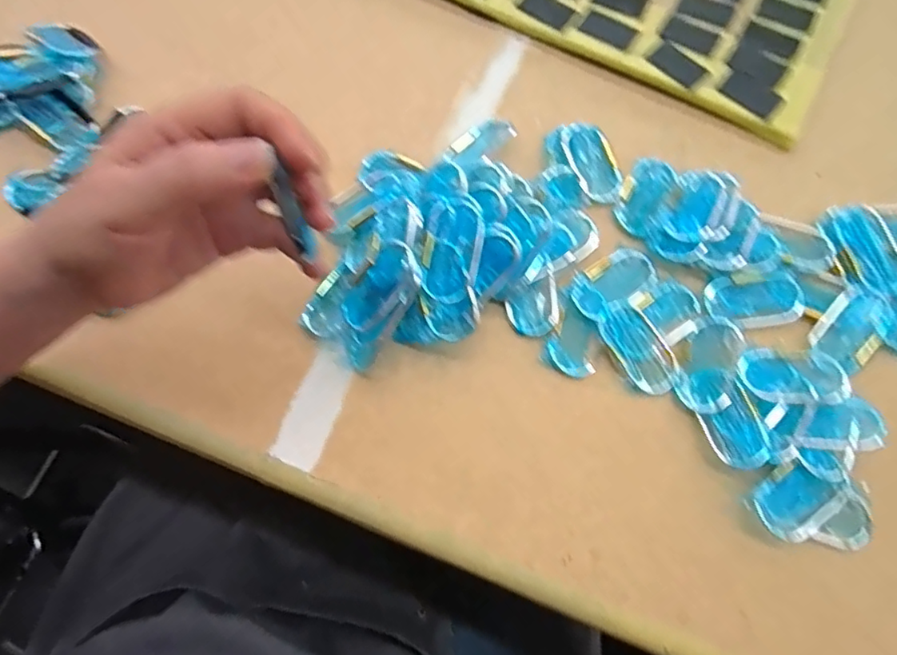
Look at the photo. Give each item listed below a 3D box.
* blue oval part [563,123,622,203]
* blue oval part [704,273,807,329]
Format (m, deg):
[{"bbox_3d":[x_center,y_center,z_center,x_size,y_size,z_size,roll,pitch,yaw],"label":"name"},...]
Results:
[{"bbox_3d":[0.098,-0.113,0.387,0.032,0.004,0.061,-17,74,-4],"label":"blue oval part"},{"bbox_3d":[0.191,-0.016,0.355,0.058,0.007,0.031,-3,74,0],"label":"blue oval part"}]

